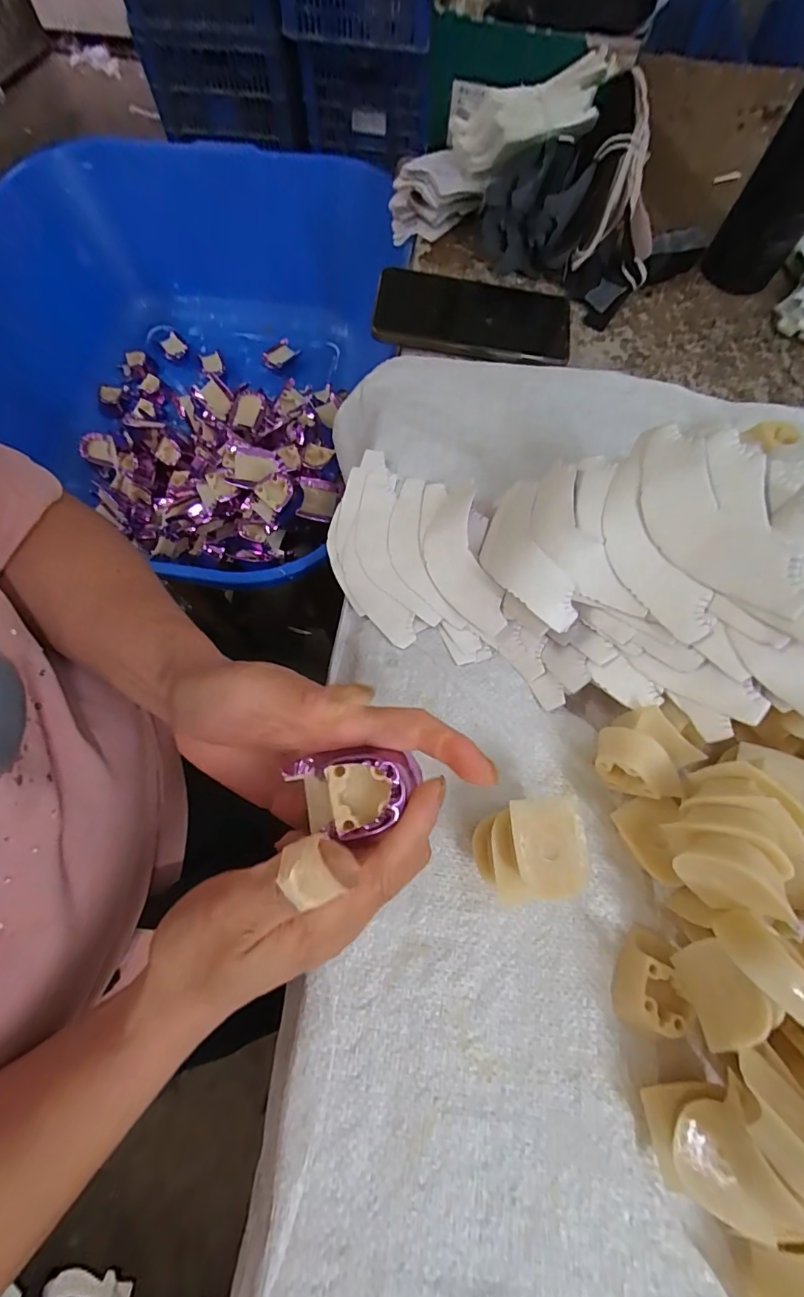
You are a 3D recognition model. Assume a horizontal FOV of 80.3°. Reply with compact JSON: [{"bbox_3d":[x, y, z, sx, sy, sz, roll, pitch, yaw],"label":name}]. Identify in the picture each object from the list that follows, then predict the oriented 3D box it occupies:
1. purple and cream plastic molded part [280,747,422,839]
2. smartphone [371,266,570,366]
[{"bbox_3d":[-0.020,0.058,0.194,0.050,0.018,0.032,0,71,-3],"label":"purple and cream plastic molded part"},{"bbox_3d":[0.057,-0.273,0.393,0.159,0.010,0.082,10,71,1],"label":"smartphone"}]

